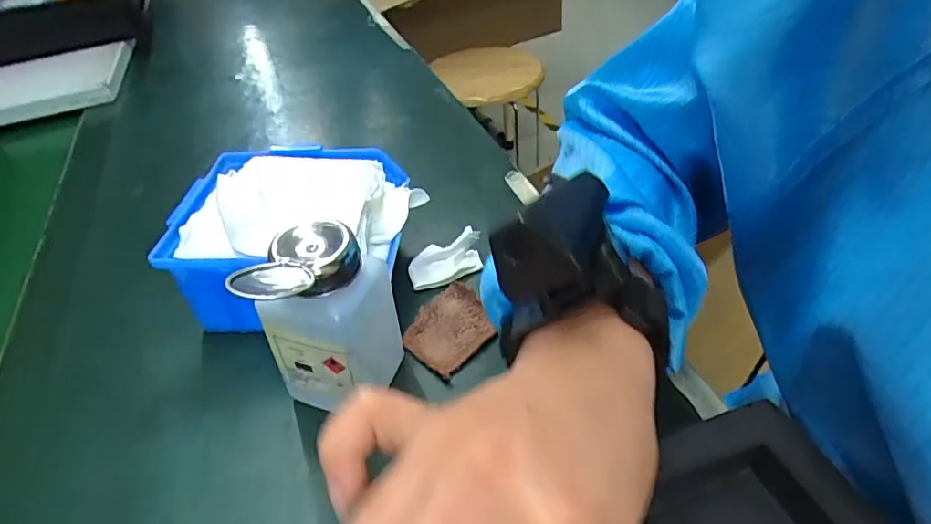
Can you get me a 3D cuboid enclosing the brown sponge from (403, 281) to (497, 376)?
[{"bbox_3d":[-0.010,0.040,0.335,0.048,0.009,0.054,31,54,34],"label":"brown sponge"}]

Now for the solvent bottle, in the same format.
[{"bbox_3d":[-0.067,0.030,0.278,0.057,0.101,0.060,4,43,12],"label":"solvent bottle"}]

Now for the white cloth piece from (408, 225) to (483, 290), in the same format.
[{"bbox_3d":[-0.014,-0.001,0.380,0.053,0.021,0.035,-16,43,-10],"label":"white cloth piece"}]

